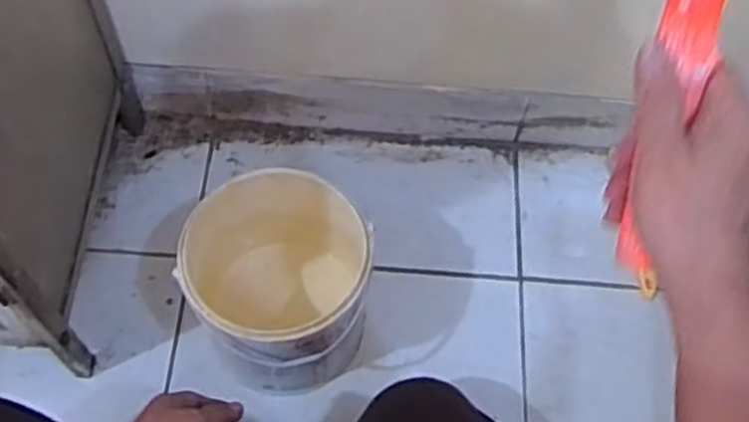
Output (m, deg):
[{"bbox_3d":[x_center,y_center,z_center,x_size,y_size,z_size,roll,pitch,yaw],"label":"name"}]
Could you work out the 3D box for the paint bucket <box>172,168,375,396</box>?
[{"bbox_3d":[-0.098,0.085,0.852,0.178,0.195,0.185,1,62,-2],"label":"paint bucket"}]

